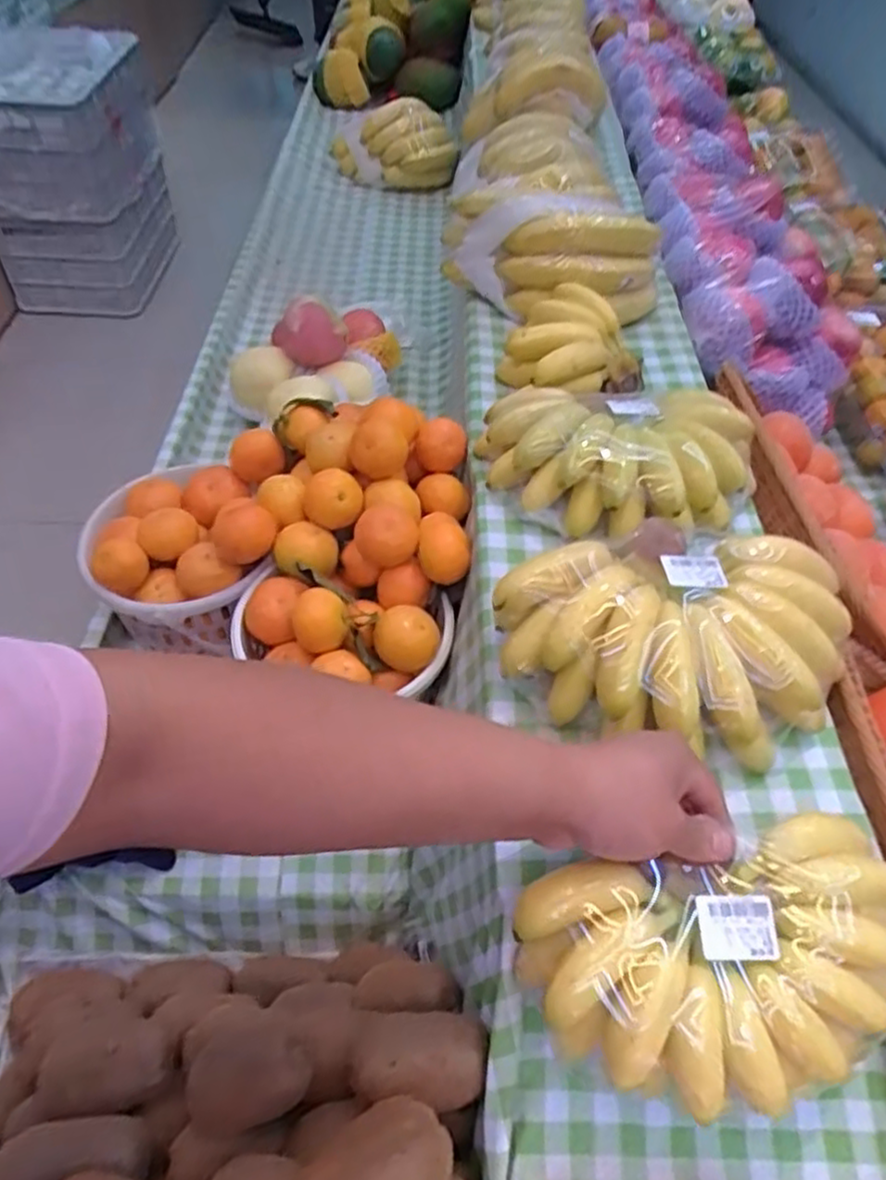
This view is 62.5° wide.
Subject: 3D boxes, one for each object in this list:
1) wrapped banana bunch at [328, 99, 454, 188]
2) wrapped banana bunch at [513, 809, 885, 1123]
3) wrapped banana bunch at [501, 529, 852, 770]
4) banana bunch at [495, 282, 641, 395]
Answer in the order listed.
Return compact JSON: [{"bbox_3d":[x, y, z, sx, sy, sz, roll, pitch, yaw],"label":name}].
[{"bbox_3d":[-0.067,-0.579,0.949,0.162,0.104,0.066,10,51,4],"label":"wrapped banana bunch"},{"bbox_3d":[0.143,0.196,0.382,0.195,0.055,0.129,-7,76,-9],"label":"wrapped banana bunch"},{"bbox_3d":[0.158,0.028,0.472,0.208,0.077,0.161,-23,57,-21],"label":"wrapped banana bunch"},{"bbox_3d":[0.114,-0.218,0.657,0.128,0.060,0.125,2,51,-2],"label":"banana bunch"}]

